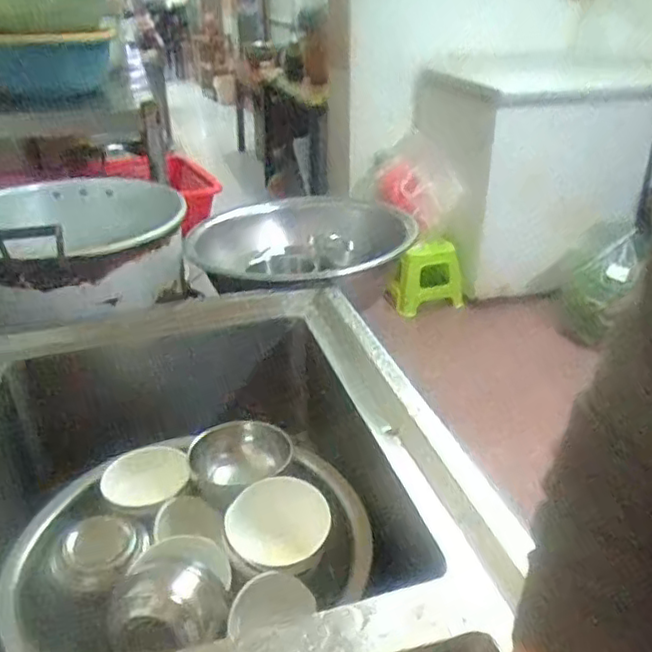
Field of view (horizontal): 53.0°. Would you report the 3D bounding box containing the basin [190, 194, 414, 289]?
[{"bbox_3d":[-0.033,-0.137,1.204,0.384,0.092,0.373,0,28,0],"label":"basin"}]

